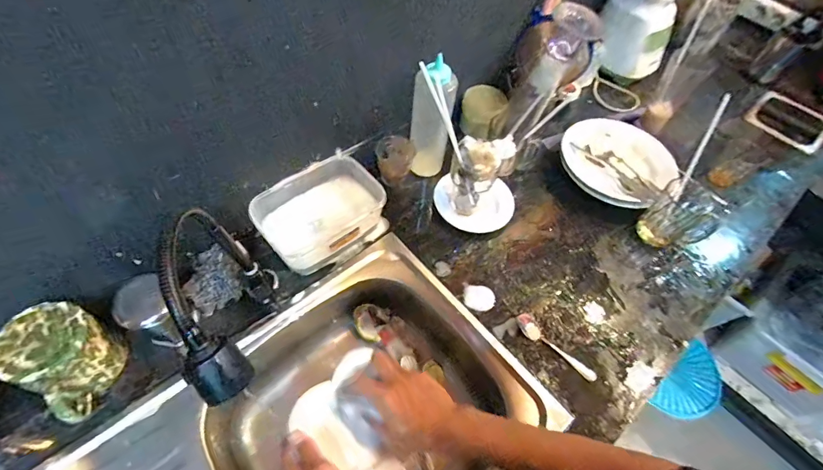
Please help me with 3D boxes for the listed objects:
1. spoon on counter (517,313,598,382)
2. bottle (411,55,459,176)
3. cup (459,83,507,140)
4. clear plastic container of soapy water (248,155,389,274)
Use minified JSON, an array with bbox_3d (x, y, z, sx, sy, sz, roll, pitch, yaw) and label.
[{"bbox_3d":[0.219,0.174,0.616,0.137,0.009,0.029,41,62,20],"label":"spoon on counter"},{"bbox_3d":[0.034,-0.202,0.727,0.068,0.254,0.066,5,56,-2],"label":"bottle"},{"bbox_3d":[0.150,-0.264,0.845,0.076,0.090,0.073,2,56,-4],"label":"cup"},{"bbox_3d":[-0.146,-0.036,0.678,0.202,0.082,0.142,-32,64,-24],"label":"clear plastic container of soapy water"}]

